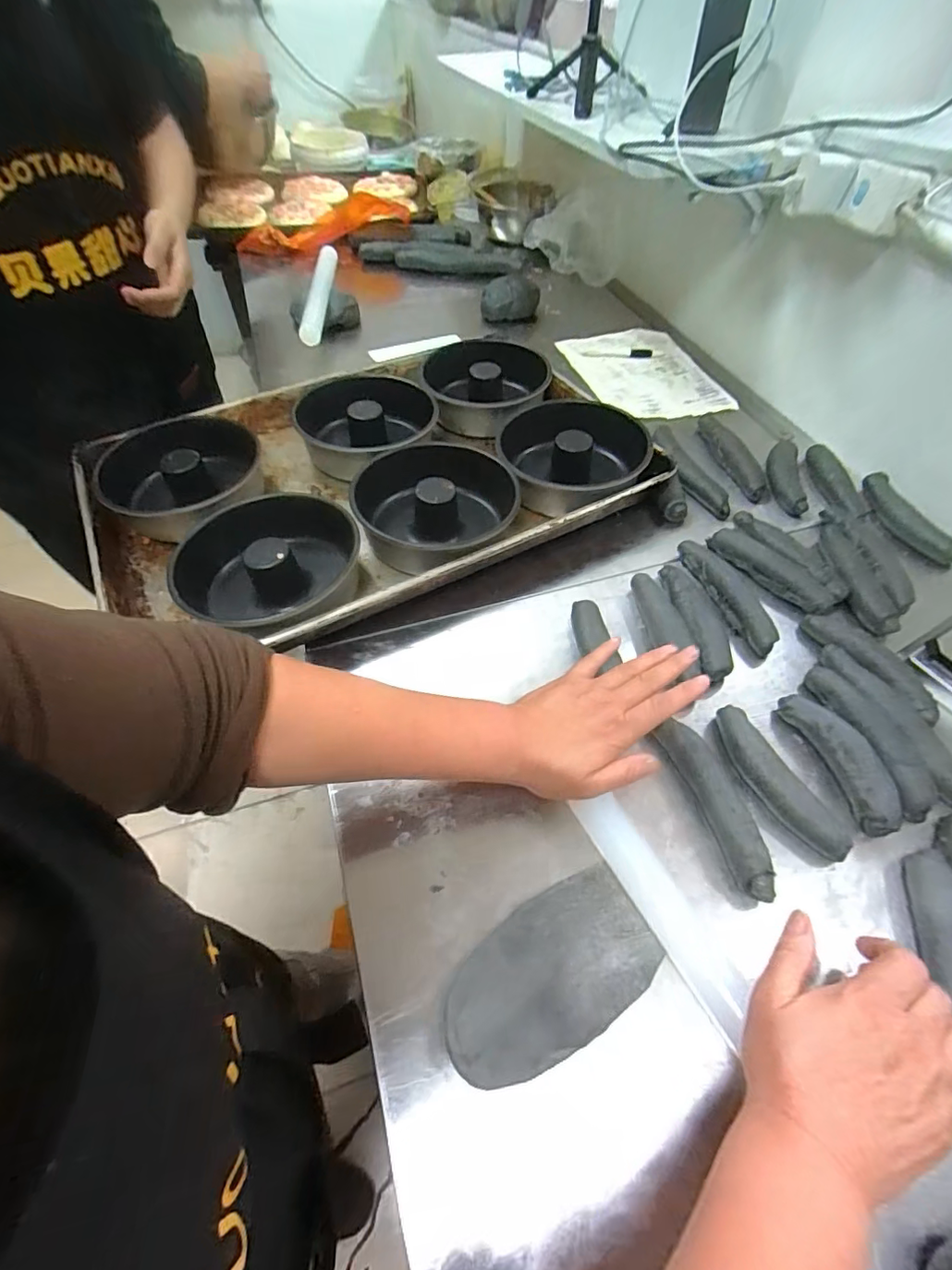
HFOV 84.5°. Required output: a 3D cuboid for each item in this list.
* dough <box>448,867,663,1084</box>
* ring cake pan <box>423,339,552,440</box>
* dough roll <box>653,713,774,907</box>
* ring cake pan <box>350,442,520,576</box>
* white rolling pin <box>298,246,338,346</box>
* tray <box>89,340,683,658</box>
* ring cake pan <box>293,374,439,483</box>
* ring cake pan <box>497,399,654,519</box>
[{"bbox_3d":[0.048,0.219,0.341,0.144,0.011,0.079,-24,57,-17],"label":"dough"},{"bbox_3d":[0.018,-0.335,0.717,0.162,0.059,0.155,0,54,-1],"label":"ring cake pan"},{"bbox_3d":[0.184,0.127,0.398,0.031,0.030,0.133,-15,55,-11],"label":"dough roll"},{"bbox_3d":[-0.051,-0.132,0.565,0.168,0.062,0.163,0,54,-1],"label":"ring cake pan"},{"bbox_3d":[-0.260,-0.566,0.872,0.028,0.035,0.320,-2,54,-2],"label":"white rolling pin"},{"bbox_3d":[-0.117,-0.196,0.611,0.583,0.063,0.396,-25,58,-18],"label":"tray"},{"bbox_3d":[-0.134,-0.263,0.659,0.164,0.057,0.190,-14,55,-11],"label":"ring cake pan"},{"bbox_3d":[0.111,-0.202,0.614,0.168,0.060,0.174,11,54,7],"label":"ring cake pan"}]

